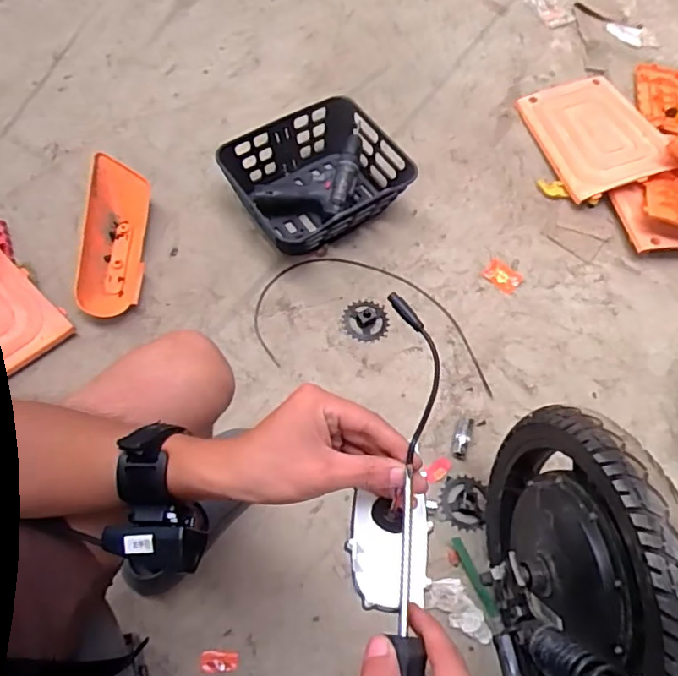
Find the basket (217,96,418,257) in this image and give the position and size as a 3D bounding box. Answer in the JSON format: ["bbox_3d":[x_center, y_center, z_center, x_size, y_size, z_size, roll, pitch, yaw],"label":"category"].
[{"bbox_3d":[-0.035,-0.315,1.105,0.328,0.119,0.273,-33,71,-19],"label":"basket"}]

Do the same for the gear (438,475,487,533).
[{"bbox_3d":[0.199,0.266,0.884,0.076,0.014,0.087,6,64,-2],"label":"gear"}]

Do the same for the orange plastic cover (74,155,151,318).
[{"bbox_3d":[-0.427,-0.186,1.038,0.115,0.072,0.320,-1,64,-6],"label":"orange plastic cover"}]

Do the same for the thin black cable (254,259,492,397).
[{"bbox_3d":[0.065,-0.039,1.026,0.435,0.010,0.243,6,64,-1],"label":"thin black cable"}]

